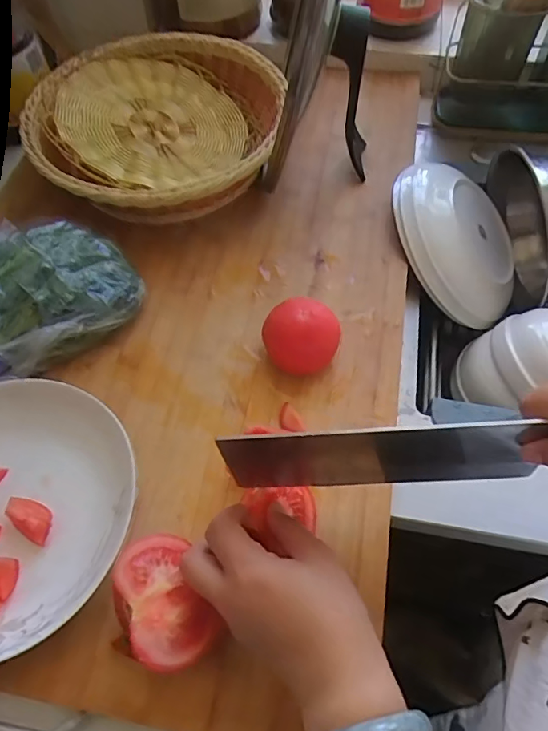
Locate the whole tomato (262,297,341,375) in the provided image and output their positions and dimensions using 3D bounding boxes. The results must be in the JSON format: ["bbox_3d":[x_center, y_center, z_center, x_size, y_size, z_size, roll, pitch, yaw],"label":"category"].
[{"bbox_3d":[0.023,-0.023,0.435,0.064,0.055,0.055,-1,60,1],"label":"whole tomato"}]

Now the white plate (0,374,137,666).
[{"bbox_3d":[-0.200,0.109,0.371,0.184,0.041,0.194,-1,60,1],"label":"white plate"}]

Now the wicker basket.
[{"bbox_3d":[-0.131,-0.271,0.571,0.257,0.079,0.279,5,60,5],"label":"wicker basket"}]

